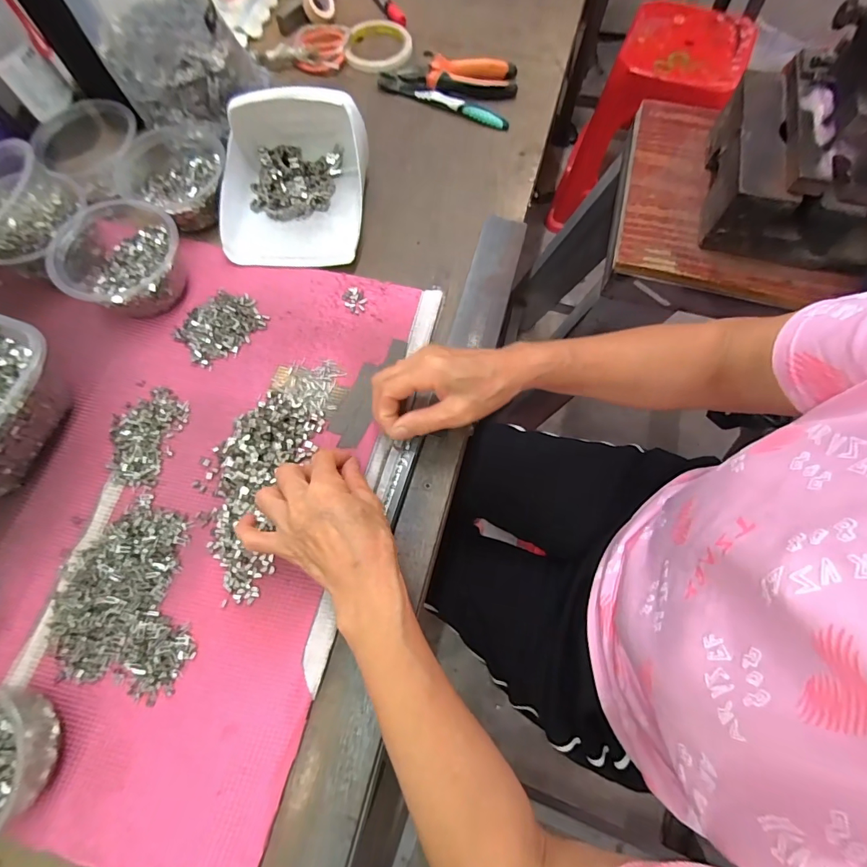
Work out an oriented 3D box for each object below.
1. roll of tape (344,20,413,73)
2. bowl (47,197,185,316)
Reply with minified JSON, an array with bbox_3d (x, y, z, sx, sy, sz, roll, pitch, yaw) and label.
[{"bbox_3d":[-0.076,-0.539,0.609,0.085,0.013,0.097,29,73,8],"label":"roll of tape"},{"bbox_3d":[-0.313,-0.179,0.440,0.116,0.059,0.127,0,71,-1],"label":"bowl"}]

